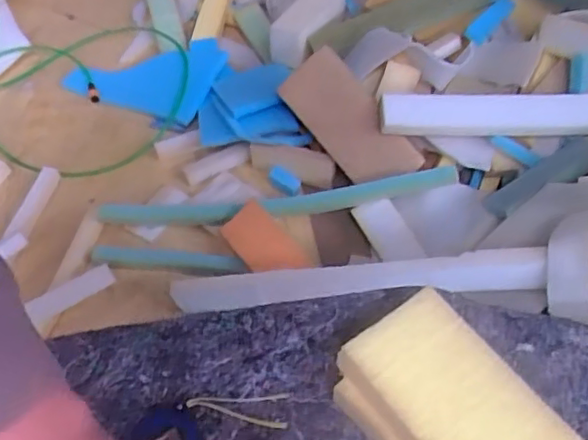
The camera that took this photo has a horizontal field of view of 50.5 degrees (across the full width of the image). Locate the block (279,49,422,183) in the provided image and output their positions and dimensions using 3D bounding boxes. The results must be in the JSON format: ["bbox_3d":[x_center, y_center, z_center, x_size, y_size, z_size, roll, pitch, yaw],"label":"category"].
[{"bbox_3d":[0.114,-0.199,1.286,0.305,0.148,0.032,47,31,0],"label":"block"}]

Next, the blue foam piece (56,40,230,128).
[{"bbox_3d":[-0.373,-0.381,1.580,0.411,0.047,0.236,15,78,22],"label":"blue foam piece"}]

